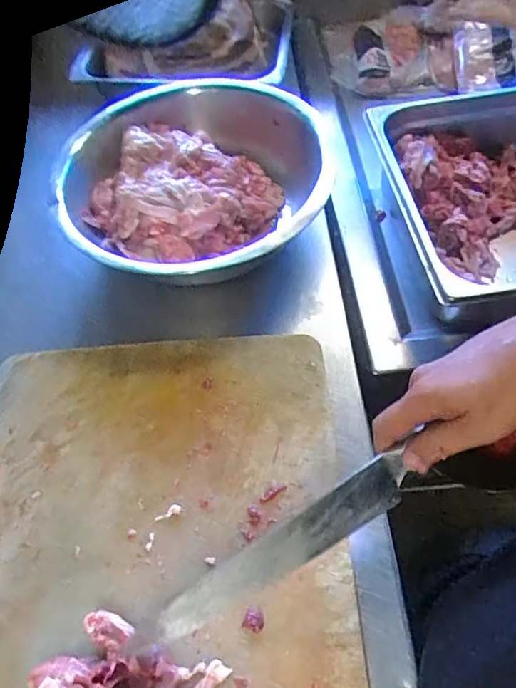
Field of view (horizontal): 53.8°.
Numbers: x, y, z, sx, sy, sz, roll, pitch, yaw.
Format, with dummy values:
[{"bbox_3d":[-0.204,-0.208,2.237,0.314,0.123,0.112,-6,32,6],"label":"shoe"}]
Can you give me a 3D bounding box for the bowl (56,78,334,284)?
[{"bbox_3d":[-0.078,-0.192,0.630,0.305,0.100,0.331,-1,59,2],"label":"bowl"}]

